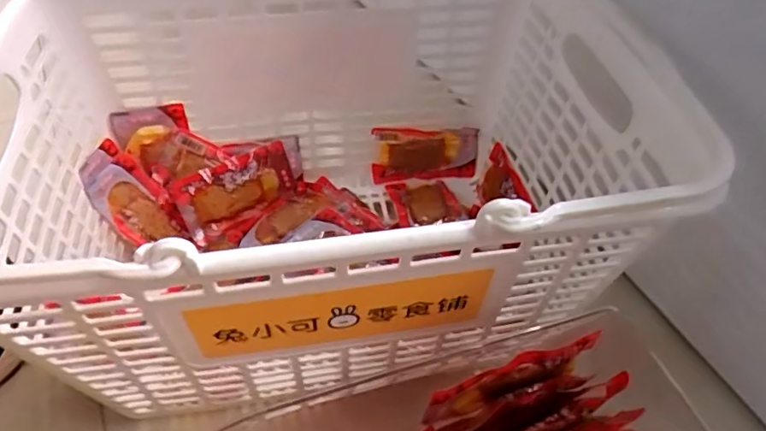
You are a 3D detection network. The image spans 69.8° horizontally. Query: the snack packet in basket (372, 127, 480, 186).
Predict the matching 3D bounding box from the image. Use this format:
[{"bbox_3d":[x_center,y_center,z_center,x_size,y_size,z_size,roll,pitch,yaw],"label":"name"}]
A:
[{"bbox_3d":[0.044,-0.063,0.575,0.108,0.059,0.016,-2,48,-4],"label":"snack packet in basket"}]

